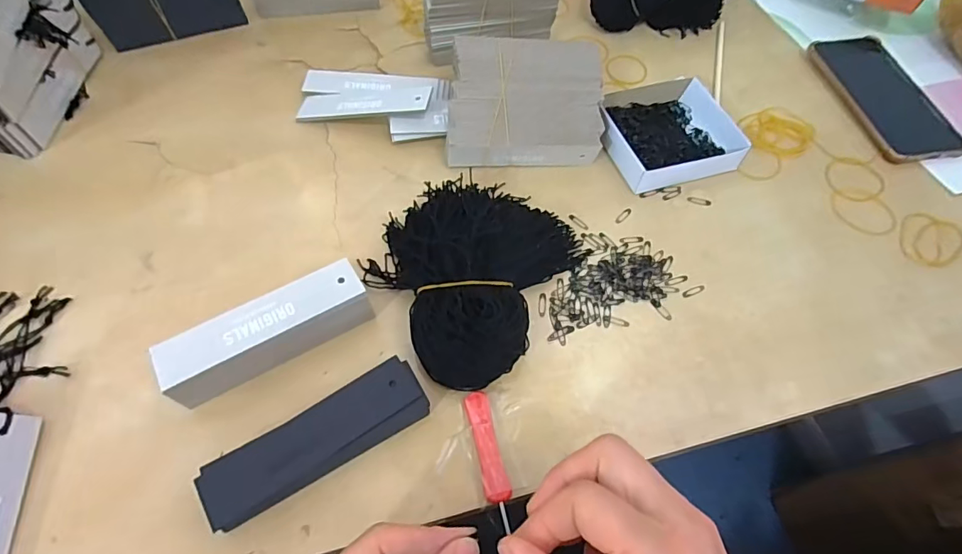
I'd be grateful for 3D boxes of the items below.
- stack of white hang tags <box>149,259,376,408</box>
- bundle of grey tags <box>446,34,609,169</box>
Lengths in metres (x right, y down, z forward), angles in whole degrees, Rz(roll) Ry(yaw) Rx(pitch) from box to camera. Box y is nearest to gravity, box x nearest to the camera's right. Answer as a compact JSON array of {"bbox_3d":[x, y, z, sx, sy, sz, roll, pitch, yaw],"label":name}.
[{"bbox_3d":[-0.135,0.037,0.315,0.126,0.037,0.039,-25,63,-17],"label":"stack of white hang tags"},{"bbox_3d":[0.037,-0.151,0.426,0.133,0.059,0.106,-3,59,-5],"label":"bundle of grey tags"}]

